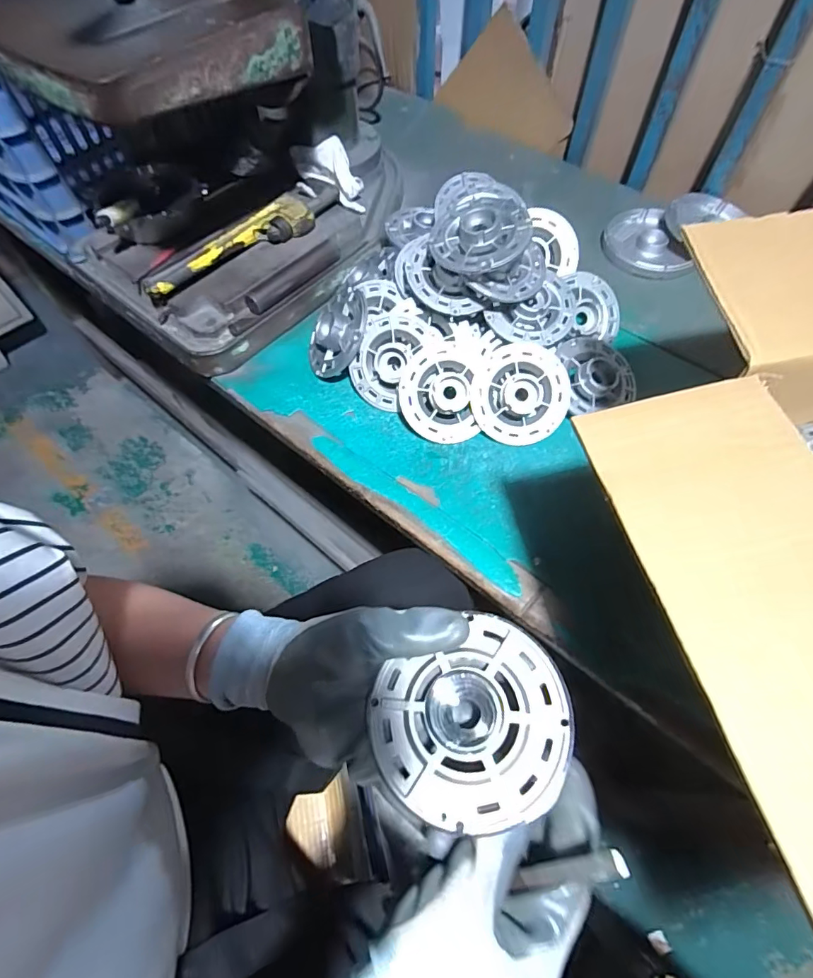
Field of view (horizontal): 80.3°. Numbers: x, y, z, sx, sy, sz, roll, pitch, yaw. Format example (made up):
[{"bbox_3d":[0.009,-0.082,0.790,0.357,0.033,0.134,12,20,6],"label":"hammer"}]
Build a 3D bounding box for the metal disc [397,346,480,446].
[{"bbox_3d":[0.038,-0.109,0.547,0.103,0.024,0.103,-1,98,-6],"label":"metal disc"}]

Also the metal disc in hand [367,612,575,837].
[{"bbox_3d":[0.037,0.130,0.268,0.106,0.022,0.093,-25,64,-13],"label":"metal disc in hand"}]

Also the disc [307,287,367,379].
[{"bbox_3d":[-0.089,-0.190,0.586,0.099,0.024,0.095,-24,70,32],"label":"disc"}]

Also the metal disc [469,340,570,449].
[{"bbox_3d":[0.129,-0.106,0.543,0.109,0.015,0.107,-6,99,0],"label":"metal disc"}]

